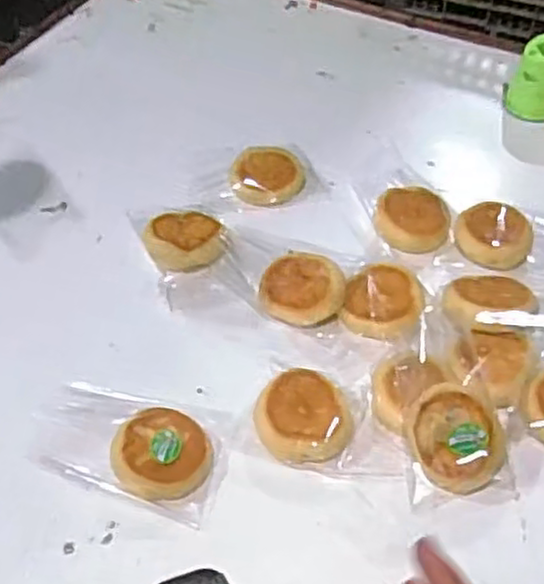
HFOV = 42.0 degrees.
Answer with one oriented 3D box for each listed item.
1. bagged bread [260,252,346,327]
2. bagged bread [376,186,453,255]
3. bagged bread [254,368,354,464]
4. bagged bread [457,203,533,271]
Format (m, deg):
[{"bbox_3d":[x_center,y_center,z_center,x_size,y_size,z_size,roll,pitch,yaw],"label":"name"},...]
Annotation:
[{"bbox_3d":[0.035,-0.006,0.848,0.095,0.045,0.097,-15,50,-11],"label":"bagged bread"},{"bbox_3d":[0.181,-0.090,0.919,0.093,0.043,0.092,-1,49,1],"label":"bagged bread"},{"bbox_3d":[0.034,0.131,0.740,0.098,0.036,0.092,-1,49,1],"label":"bagged bread"},{"bbox_3d":[0.279,-0.069,0.895,0.090,0.037,0.093,-1,49,1],"label":"bagged bread"}]

